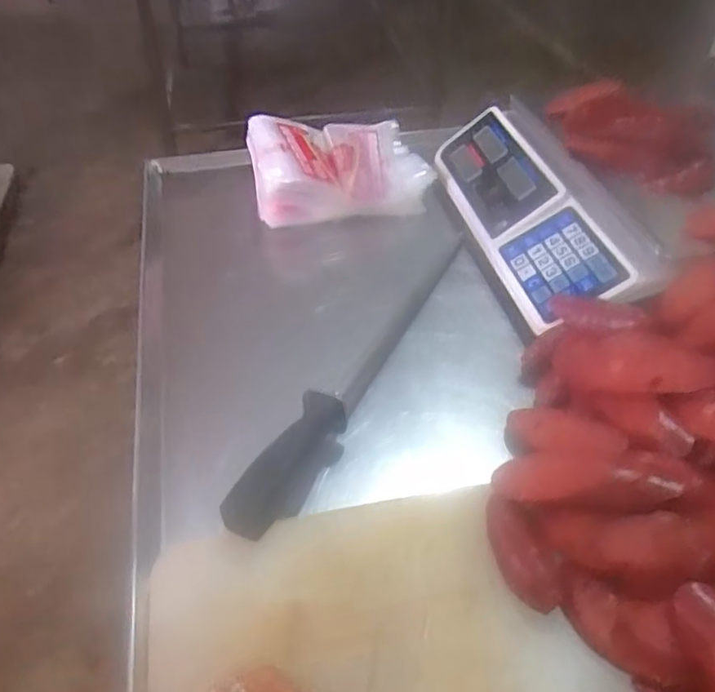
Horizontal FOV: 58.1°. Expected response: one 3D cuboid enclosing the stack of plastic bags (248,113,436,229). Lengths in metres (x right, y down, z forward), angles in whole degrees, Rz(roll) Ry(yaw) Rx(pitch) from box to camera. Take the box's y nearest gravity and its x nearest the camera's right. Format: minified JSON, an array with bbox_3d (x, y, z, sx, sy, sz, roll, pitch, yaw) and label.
[{"bbox_3d":[-0.024,-0.221,0.739,0.198,0.054,0.170,-10,45,-9],"label":"stack of plastic bags"}]

